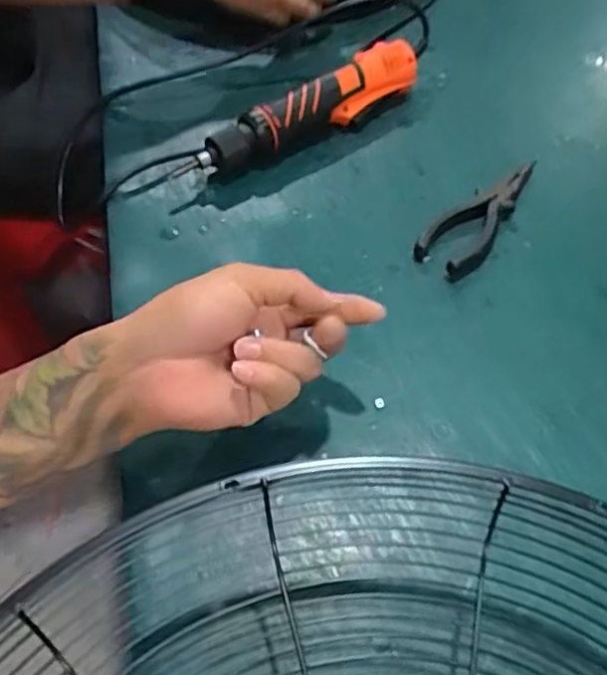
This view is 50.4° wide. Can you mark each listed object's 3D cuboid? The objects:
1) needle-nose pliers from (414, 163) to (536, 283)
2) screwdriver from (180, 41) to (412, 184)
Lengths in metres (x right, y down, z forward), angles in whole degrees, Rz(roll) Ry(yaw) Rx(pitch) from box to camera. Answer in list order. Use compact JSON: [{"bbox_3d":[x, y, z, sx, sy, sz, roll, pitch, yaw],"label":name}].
[{"bbox_3d":[0.149,-0.105,0.529,0.047,0.020,0.154,33,60,22],"label":"needle-nose pliers"},{"bbox_3d":[0.001,-0.202,0.575,0.255,0.048,0.047,-29,59,-19],"label":"screwdriver"}]

